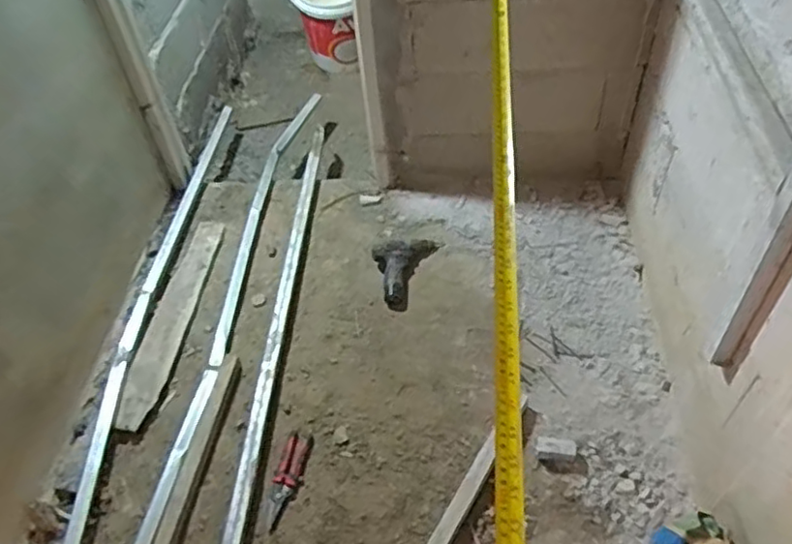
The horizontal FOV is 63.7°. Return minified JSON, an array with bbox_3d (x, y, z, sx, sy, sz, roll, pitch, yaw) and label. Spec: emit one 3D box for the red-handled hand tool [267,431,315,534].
[{"bbox_3d":[-0.236,0.452,1.397,0.056,0.011,0.216,8,50,13],"label":"red-handled hand tool"}]

